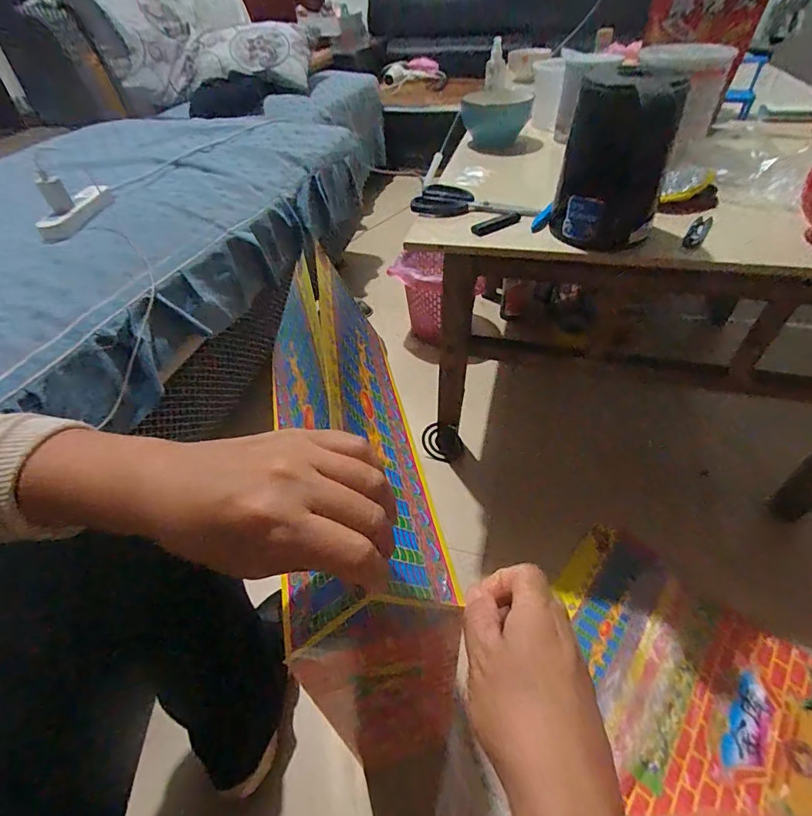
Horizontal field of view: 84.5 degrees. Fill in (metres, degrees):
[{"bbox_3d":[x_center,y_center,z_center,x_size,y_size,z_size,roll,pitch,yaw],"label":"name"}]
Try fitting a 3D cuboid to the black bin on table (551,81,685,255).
[{"bbox_3d":[0.257,-0.296,0.555,0.117,0.153,0.106,12,47,16],"label":"black bin on table"}]

